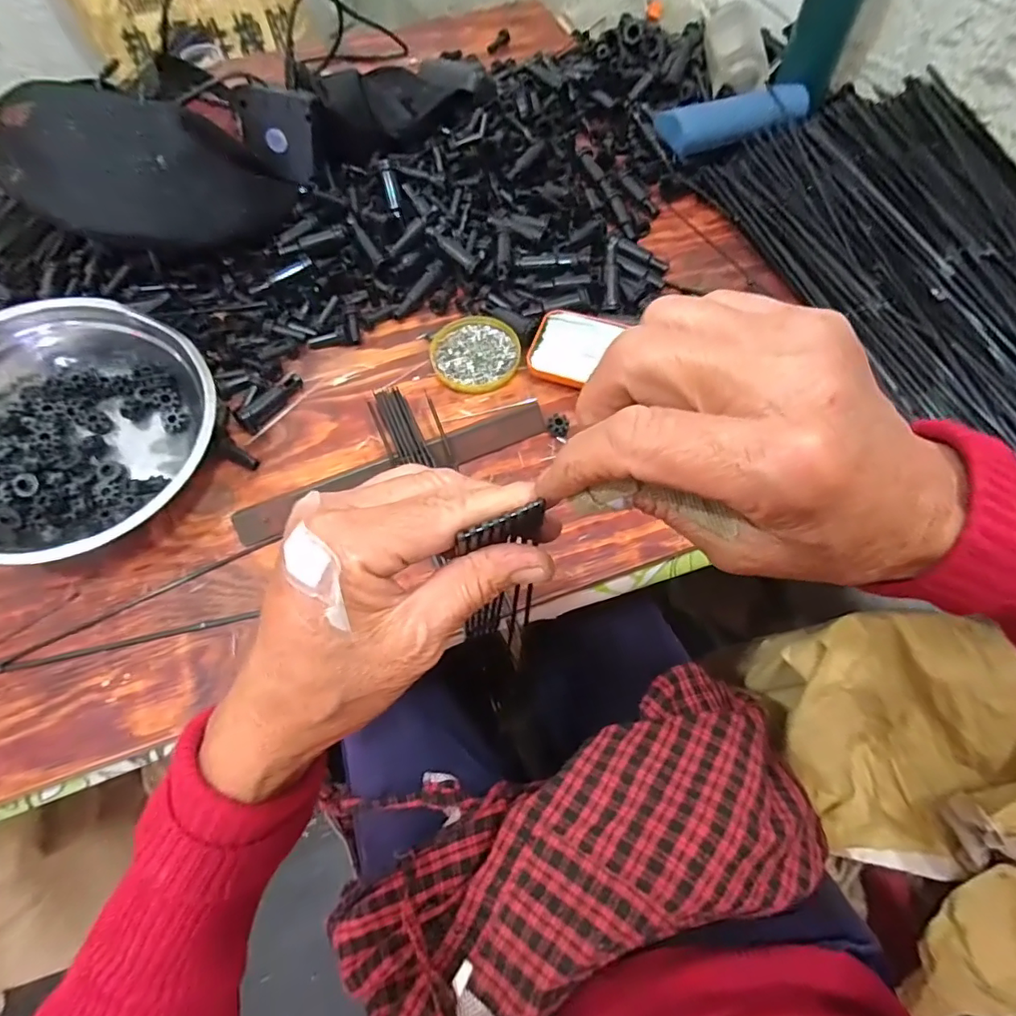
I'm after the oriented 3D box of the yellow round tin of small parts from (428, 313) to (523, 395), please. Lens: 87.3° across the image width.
[{"bbox_3d":[-0.030,-0.145,0.500,0.080,0.007,0.085,0,63,1],"label":"yellow round tin of small parts"}]

